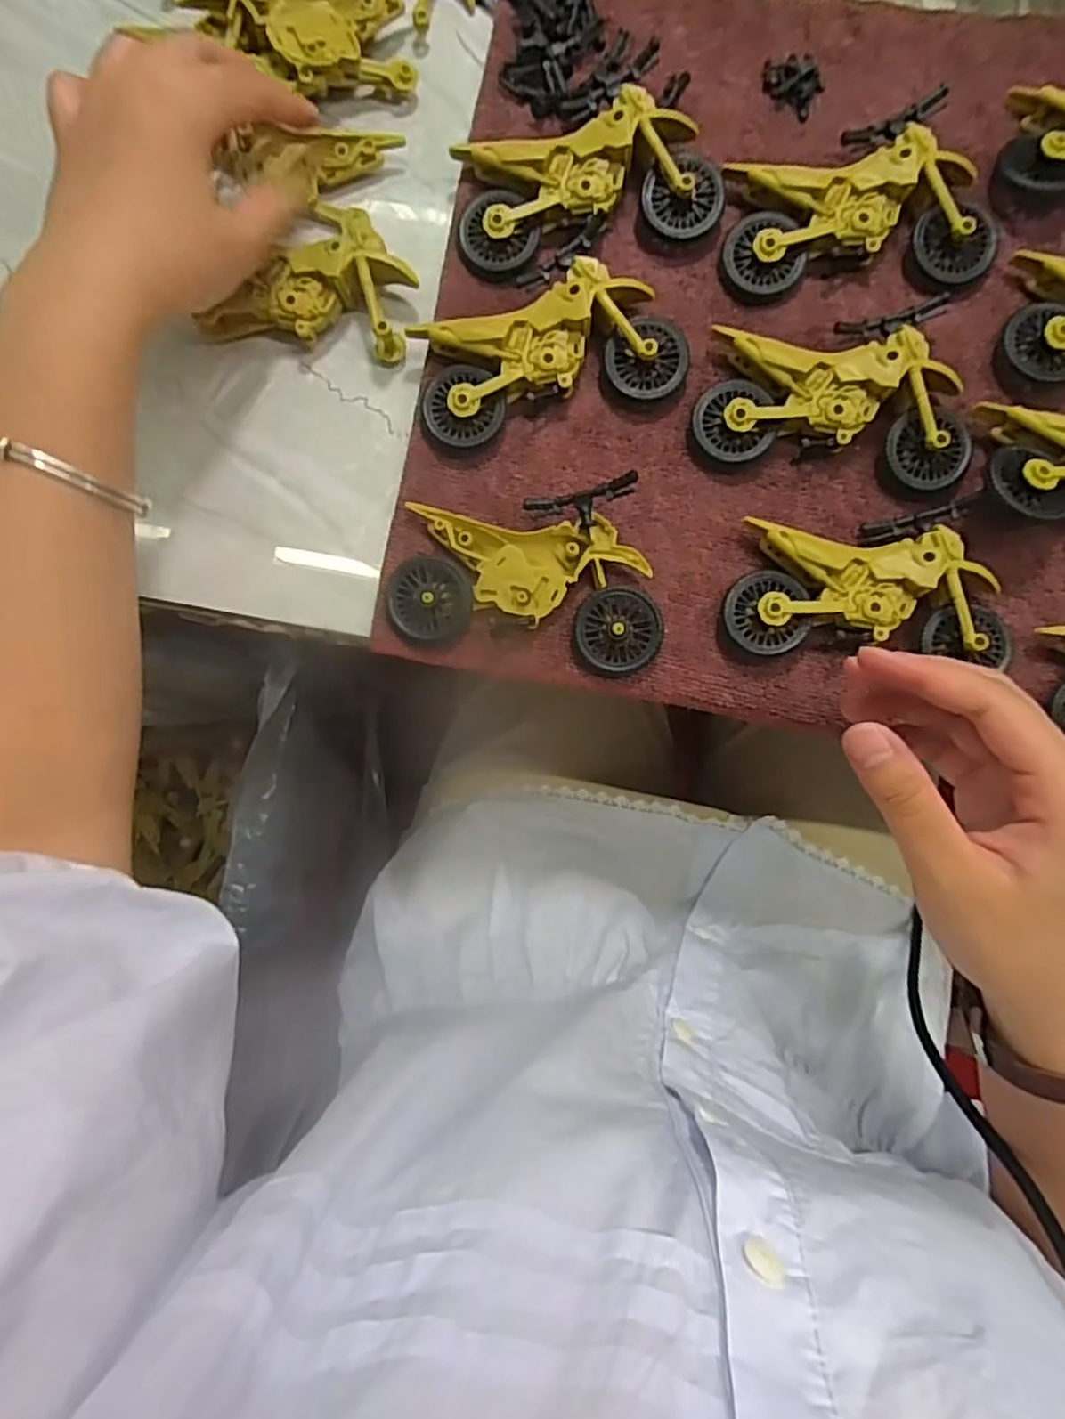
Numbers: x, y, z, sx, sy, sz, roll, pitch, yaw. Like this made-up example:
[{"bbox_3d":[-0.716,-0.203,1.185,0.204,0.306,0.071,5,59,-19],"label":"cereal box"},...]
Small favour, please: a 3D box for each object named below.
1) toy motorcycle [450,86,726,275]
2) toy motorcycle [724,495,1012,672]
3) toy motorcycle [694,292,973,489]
[{"bbox_3d":[0.023,-0.233,0.309,0.113,0.022,0.053,-9,86,1],"label":"toy motorcycle"},{"bbox_3d":[0.143,-0.055,0.298,0.113,0.021,0.063,2,87,2],"label":"toy motorcycle"},{"bbox_3d":[0.129,-0.131,0.302,0.110,0.020,0.076,-7,86,1],"label":"toy motorcycle"}]

